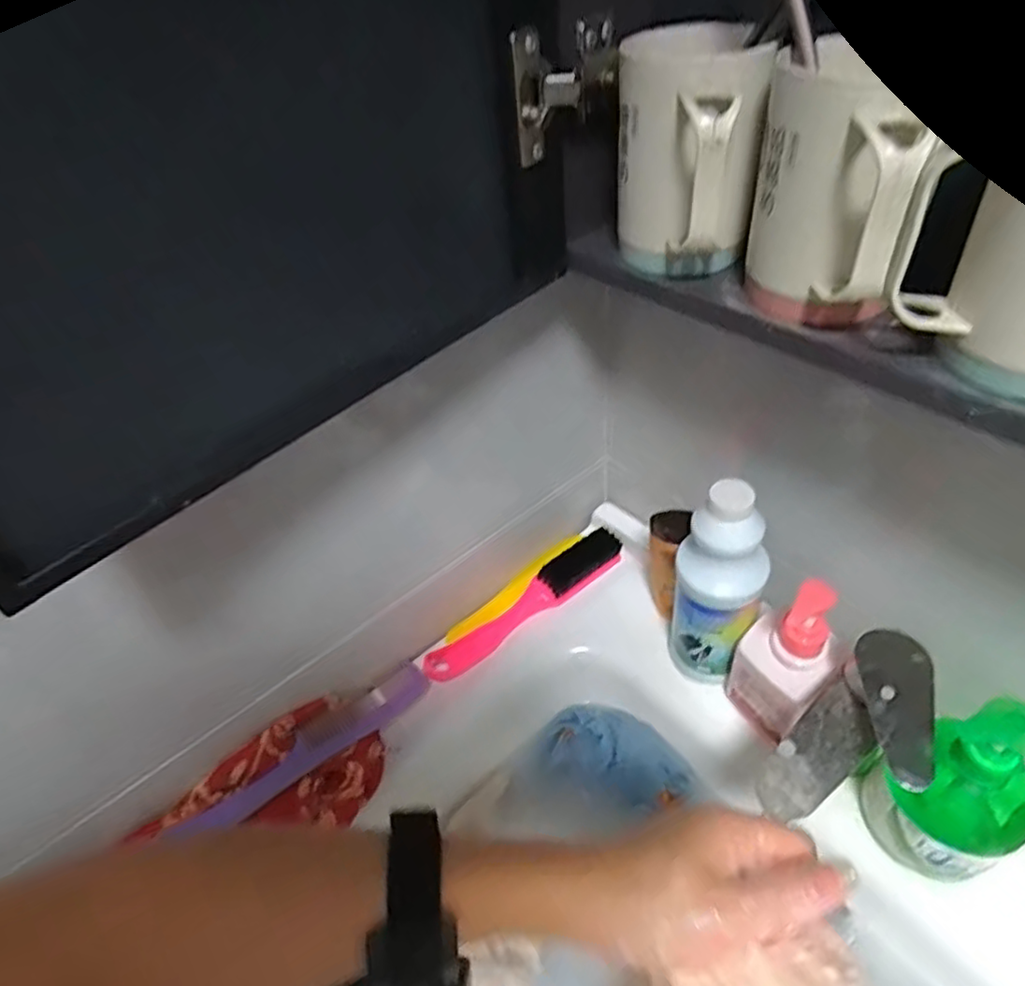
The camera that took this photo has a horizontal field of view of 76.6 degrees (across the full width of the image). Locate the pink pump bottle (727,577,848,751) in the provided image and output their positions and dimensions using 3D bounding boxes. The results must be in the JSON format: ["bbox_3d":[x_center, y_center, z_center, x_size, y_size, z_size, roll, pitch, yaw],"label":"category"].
[{"bbox_3d":[0.197,0.121,0.468,0.064,0.153,0.046,30,54,32],"label":"pink pump bottle"}]

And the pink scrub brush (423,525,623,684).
[{"bbox_3d":[0.014,0.106,0.613,0.221,0.034,0.038,-30,48,-23],"label":"pink scrub brush"}]

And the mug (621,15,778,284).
[{"bbox_3d":[0.091,-0.173,0.343,0.071,0.107,0.097,6,45,12],"label":"mug"}]

